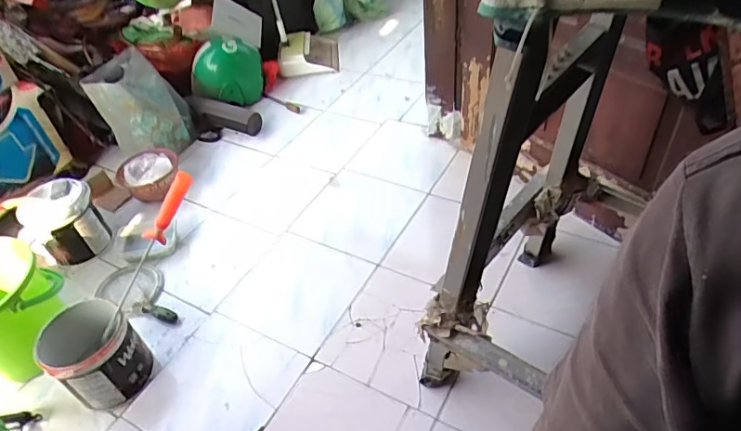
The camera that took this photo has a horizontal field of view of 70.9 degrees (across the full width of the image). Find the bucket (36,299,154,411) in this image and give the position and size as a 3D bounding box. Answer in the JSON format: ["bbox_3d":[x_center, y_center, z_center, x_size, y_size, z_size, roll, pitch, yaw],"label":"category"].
[{"bbox_3d":[-0.615,0.310,1.165,0.212,0.165,0.174,27,54,31],"label":"bucket"}]

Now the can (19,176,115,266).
[{"bbox_3d":[-0.908,0.022,1.536,0.201,0.180,0.201,-4,44,4],"label":"can"}]

